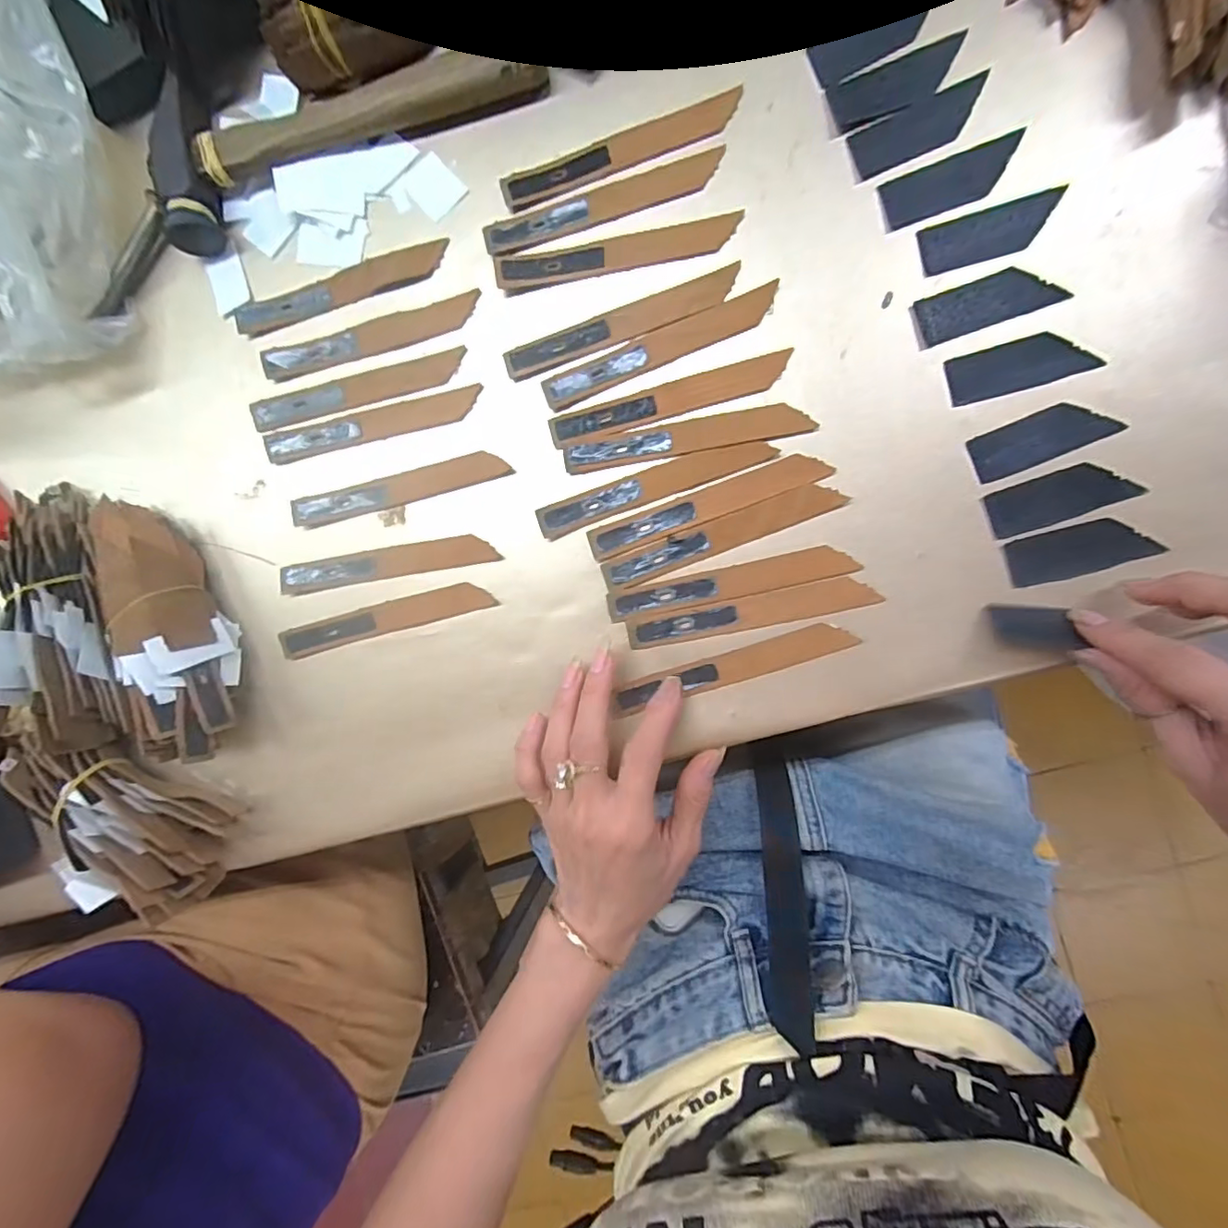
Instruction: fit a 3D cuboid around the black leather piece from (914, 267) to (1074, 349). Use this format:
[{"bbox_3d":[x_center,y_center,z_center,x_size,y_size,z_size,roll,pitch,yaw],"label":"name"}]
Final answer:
[{"bbox_3d":[0.178,-0.149,0.271,0.063,0.004,0.022,-17,91,8],"label":"black leather piece"}]

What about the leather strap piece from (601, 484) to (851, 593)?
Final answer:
[{"bbox_3d":[0.054,-0.040,0.292,0.124,0.004,0.018,-21,91,8],"label":"leather strap piece"}]

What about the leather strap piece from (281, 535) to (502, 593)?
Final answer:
[{"bbox_3d":[-0.125,-0.027,0.315,0.122,0.006,0.016,-9,92,7],"label":"leather strap piece"}]

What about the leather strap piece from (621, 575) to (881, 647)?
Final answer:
[{"bbox_3d":[0.069,-0.001,0.292,0.123,0.004,0.016,-12,92,7],"label":"leather strap piece"}]

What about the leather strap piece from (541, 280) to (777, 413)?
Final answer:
[{"bbox_3d":[0.023,-0.136,0.291,0.124,0.004,0.016,-21,91,8],"label":"leather strap piece"}]

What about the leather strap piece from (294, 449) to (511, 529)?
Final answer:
[{"bbox_3d":[-0.117,-0.068,0.312,0.122,0.007,0.017,-14,92,7],"label":"leather strap piece"}]

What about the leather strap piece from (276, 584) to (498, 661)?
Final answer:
[{"bbox_3d":[-0.127,0.003,0.317,0.122,0.004,0.017,-14,92,7],"label":"leather strap piece"}]

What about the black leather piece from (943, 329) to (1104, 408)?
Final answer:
[{"bbox_3d":[0.194,-0.119,0.273,0.064,0.004,0.023,-14,92,7],"label":"black leather piece"}]

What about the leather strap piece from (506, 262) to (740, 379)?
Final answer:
[{"bbox_3d":[0.003,-0.148,0.293,0.124,0.004,0.016,-18,91,8],"label":"leather strap piece"}]

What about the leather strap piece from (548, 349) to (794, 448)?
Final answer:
[{"bbox_3d":[0.028,-0.109,0.292,0.123,0.004,0.017,-14,92,7],"label":"leather strap piece"}]

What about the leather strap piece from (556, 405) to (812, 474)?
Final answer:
[{"bbox_3d":[0.037,-0.091,0.293,0.123,0.005,0.017,-9,92,7],"label":"leather strap piece"}]

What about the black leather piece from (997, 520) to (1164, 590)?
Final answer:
[{"bbox_3d":[0.222,-0.030,0.271,0.063,0.004,0.023,-14,92,7],"label":"black leather piece"}]

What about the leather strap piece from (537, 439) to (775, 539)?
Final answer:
[{"bbox_3d":[0.020,-0.068,0.296,0.123,0.005,0.019,-19,91,8],"label":"leather strap piece"}]

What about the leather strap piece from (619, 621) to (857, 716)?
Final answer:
[{"bbox_3d":[0.060,0.028,0.297,0.123,0.004,0.017,-17,91,9],"label":"leather strap piece"}]

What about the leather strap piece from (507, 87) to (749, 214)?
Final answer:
[{"bbox_3d":[0.003,-0.232,0.287,0.122,0.004,0.017,-16,91,7],"label":"leather strap piece"}]

